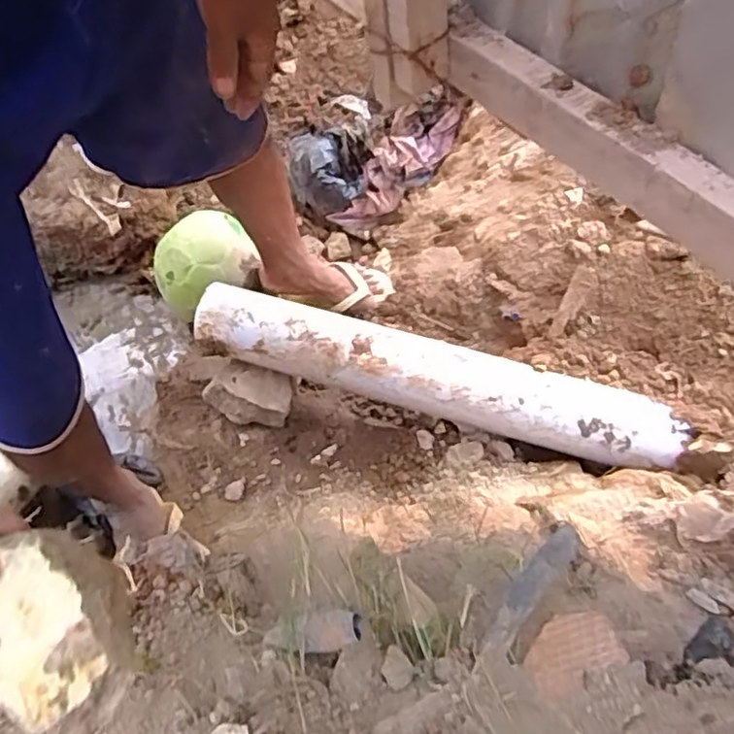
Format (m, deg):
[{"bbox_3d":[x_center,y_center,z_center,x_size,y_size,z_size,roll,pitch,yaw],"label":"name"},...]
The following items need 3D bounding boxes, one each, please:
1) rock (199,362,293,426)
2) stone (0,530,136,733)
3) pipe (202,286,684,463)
[{"bbox_3d":[-0.198,0.046,1.096,0.146,0.072,0.073,14,54,5],"label":"rock"},{"bbox_3d":[-0.173,0.142,0.352,0.081,0.032,0.096,-27,84,-7],"label":"stone"},{"bbox_3d":[0.089,0.008,1.000,0.745,0.085,0.095,18,54,8],"label":"pipe"}]

